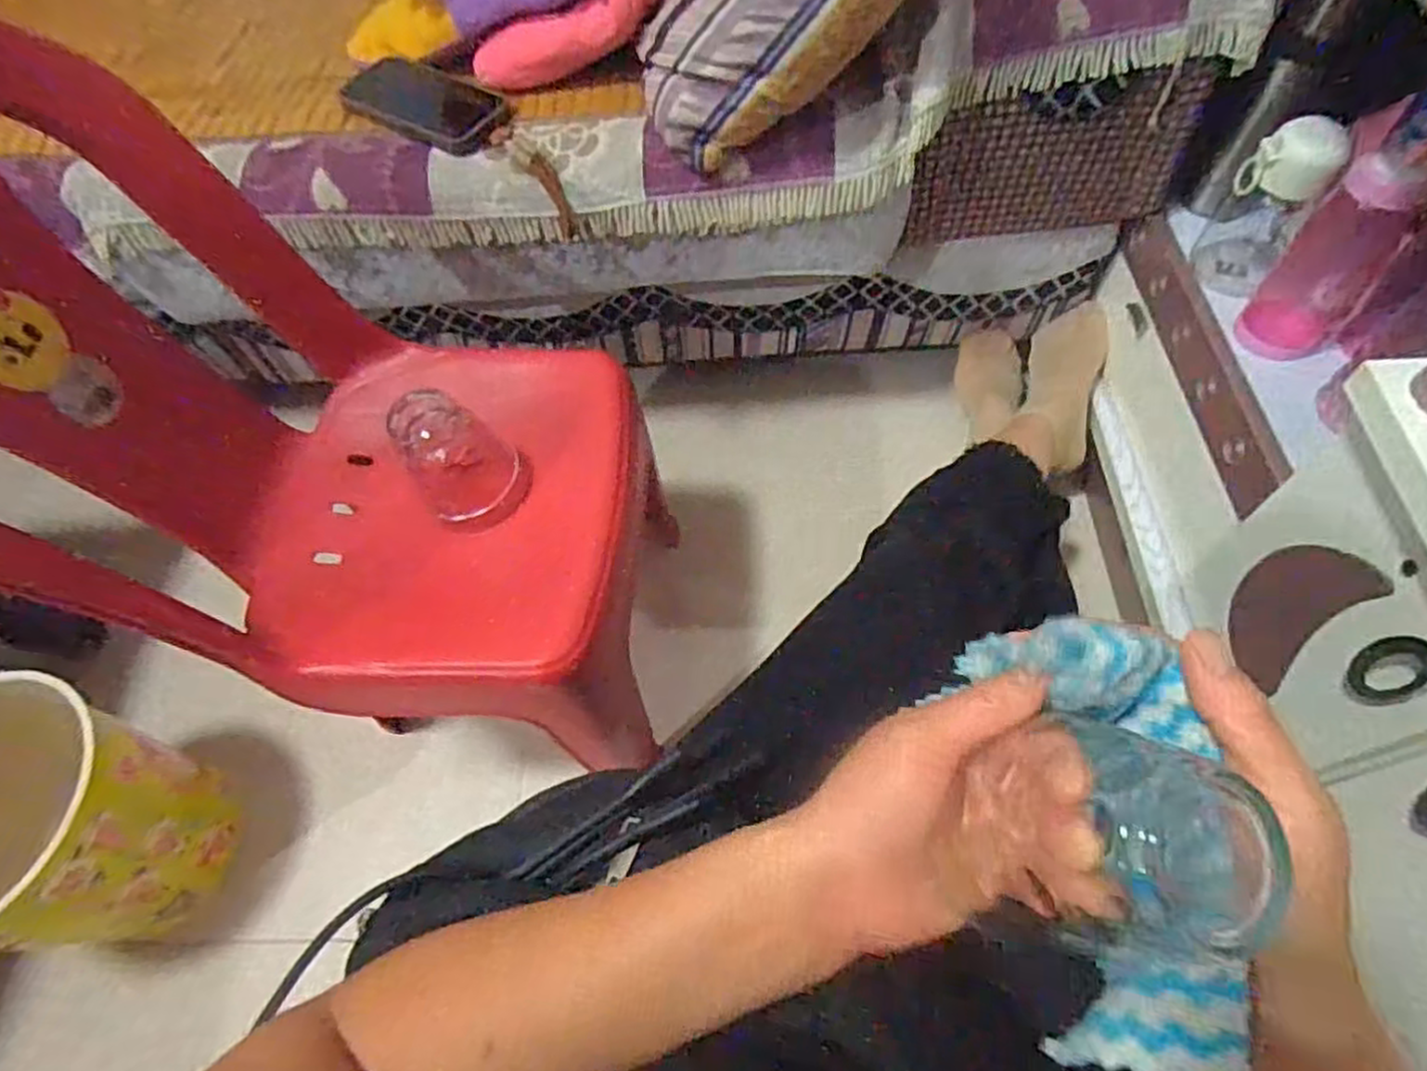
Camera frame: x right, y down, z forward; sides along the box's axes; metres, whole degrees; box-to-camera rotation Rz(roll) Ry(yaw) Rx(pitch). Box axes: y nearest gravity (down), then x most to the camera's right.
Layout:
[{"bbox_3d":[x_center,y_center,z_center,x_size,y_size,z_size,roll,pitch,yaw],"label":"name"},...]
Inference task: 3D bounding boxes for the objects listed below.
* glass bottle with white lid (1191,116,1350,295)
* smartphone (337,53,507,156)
[{"bbox_3d":[0.520,-0.308,0.693,0.071,0.164,0.076,39,70,23],"label":"glass bottle with white lid"},{"bbox_3d":[-0.271,-0.401,0.685,0.163,0.007,0.074,28,79,15],"label":"smartphone"}]

